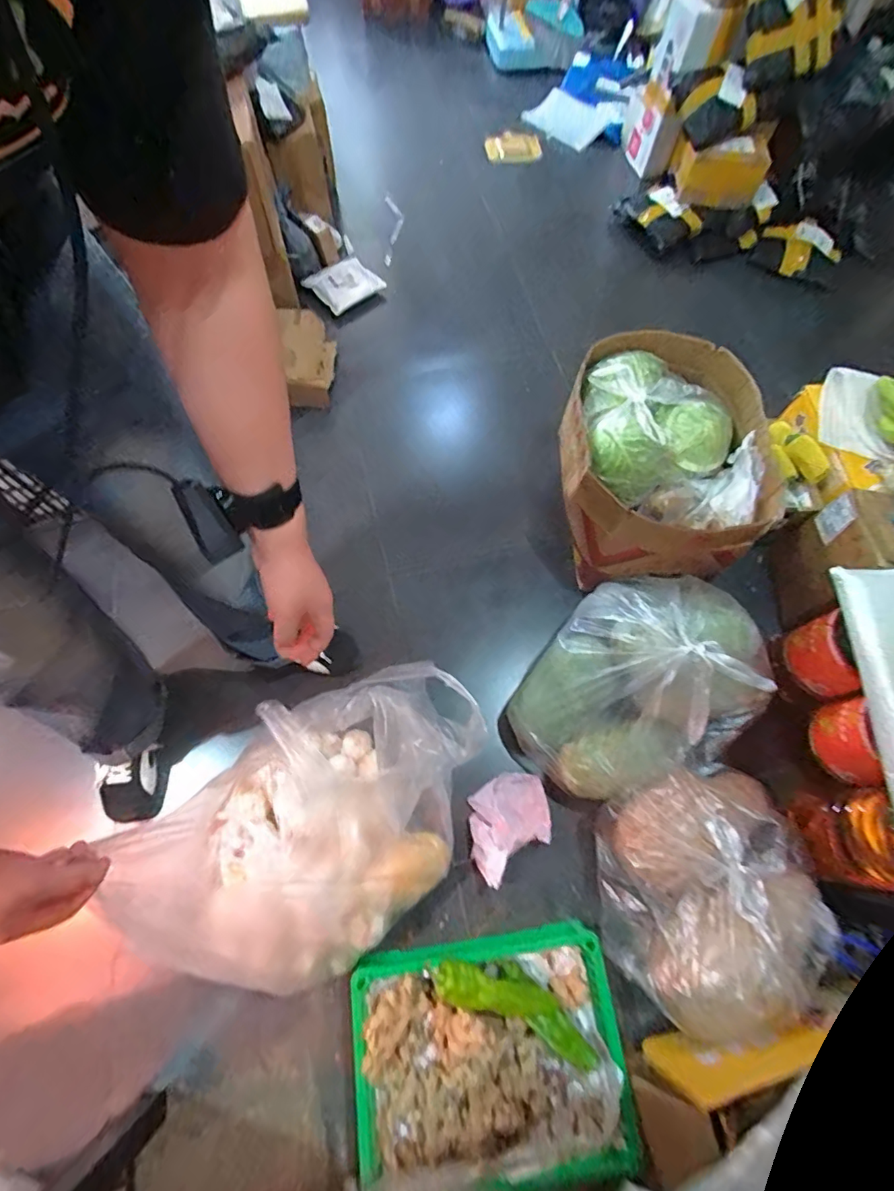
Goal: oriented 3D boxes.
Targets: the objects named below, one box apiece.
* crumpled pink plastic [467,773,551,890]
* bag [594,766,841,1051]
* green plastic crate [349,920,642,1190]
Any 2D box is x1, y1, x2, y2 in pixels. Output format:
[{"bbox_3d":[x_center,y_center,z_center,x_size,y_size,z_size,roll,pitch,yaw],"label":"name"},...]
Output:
[{"bbox_3d":[0.119,0.429,0.939,0.147,0.069,0.177,-1,67,-2],"label":"crumpled pink plastic"},{"bbox_3d":[0.430,0.487,0.837,0.339,0.155,0.347,-20,69,-9],"label":"bag"},{"bbox_3d":[0.062,0.723,0.787,0.405,0.108,0.300,-6,67,-4],"label":"green plastic crate"}]

